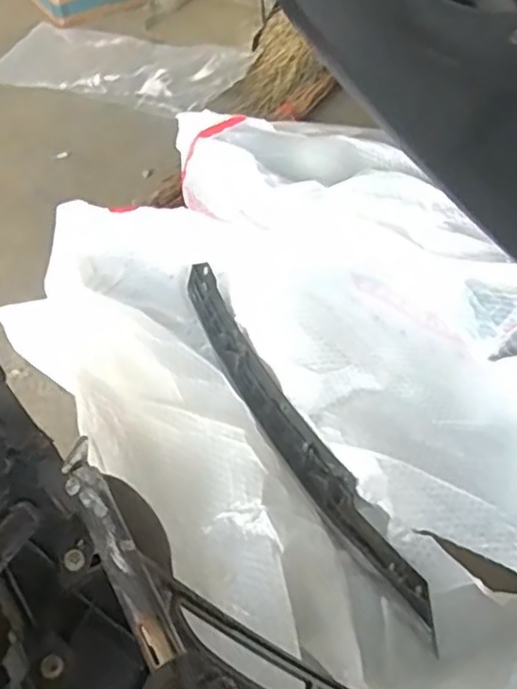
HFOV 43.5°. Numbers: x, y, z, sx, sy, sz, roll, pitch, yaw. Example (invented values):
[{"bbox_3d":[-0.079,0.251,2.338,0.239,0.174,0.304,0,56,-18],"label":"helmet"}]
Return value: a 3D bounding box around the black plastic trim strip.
[{"bbox_3d":[0.037,0.104,0.861,0.061,0.051,0.589,-23,54,-20],"label":"black plastic trim strip"}]

